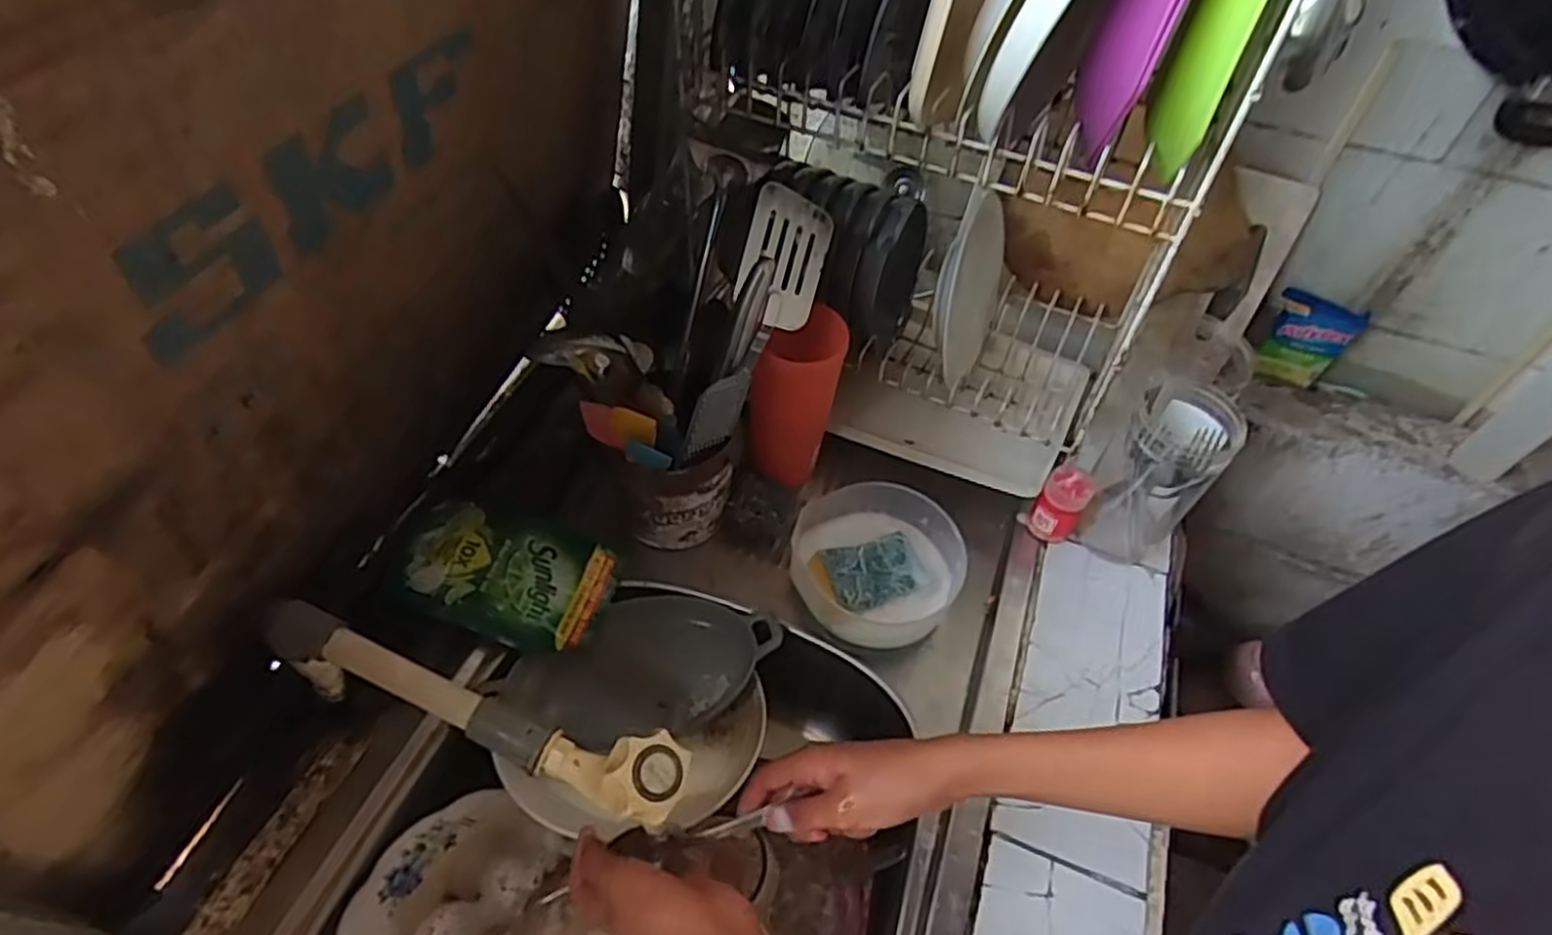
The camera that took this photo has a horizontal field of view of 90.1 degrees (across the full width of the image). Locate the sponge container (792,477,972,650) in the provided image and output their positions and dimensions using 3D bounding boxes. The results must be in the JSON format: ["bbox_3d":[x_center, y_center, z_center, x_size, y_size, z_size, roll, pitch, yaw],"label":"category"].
[{"bbox_3d":[0.090,0.085,0.696,0.145,0.061,0.136,6,49,-1],"label":"sponge container"}]

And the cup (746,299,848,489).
[{"bbox_3d":[0.019,-0.065,0.734,0.073,0.178,0.077,13,50,5],"label":"cup"}]

